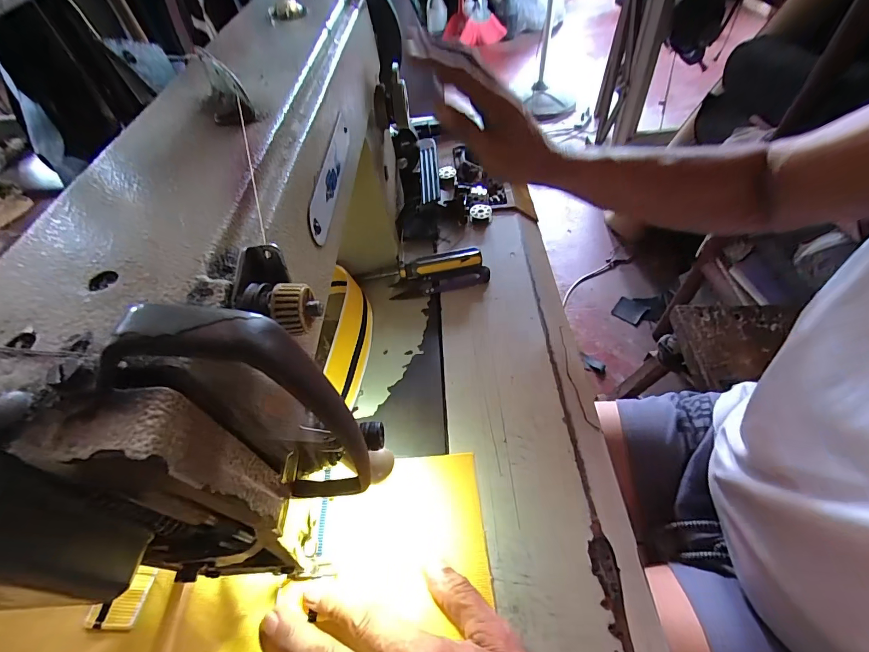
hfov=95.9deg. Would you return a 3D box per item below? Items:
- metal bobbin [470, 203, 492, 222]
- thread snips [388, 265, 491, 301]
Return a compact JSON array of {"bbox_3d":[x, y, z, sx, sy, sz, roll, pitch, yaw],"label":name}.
[{"bbox_3d":[0.054,-0.133,0.456,0.025,0.012,0.021,2,51,7],"label":"metal bobbin"},{"bbox_3d":[0.005,-0.043,0.394,0.098,0.007,0.022,-10,73,4],"label":"thread snips"}]

